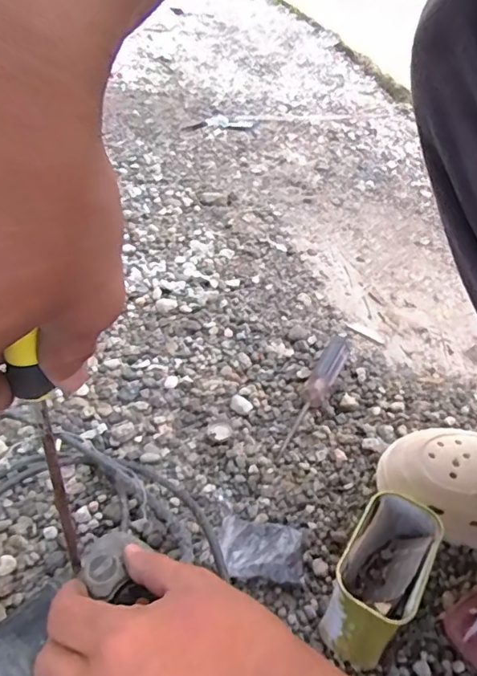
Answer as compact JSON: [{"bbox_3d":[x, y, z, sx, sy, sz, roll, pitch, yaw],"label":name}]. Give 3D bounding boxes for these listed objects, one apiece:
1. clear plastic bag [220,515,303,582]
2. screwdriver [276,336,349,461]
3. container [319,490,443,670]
[{"bbox_3d":[0.019,0.180,0.436,0.067,0.016,0.052,7,38,-3],"label":"clear plastic bag"},{"bbox_3d":[0.087,0.060,0.582,0.031,0.033,0.185,21,39,15],"label":"screwdriver"},{"bbox_3d":[0.106,0.180,0.391,0.055,0.079,0.105,26,41,21],"label":"container"}]

